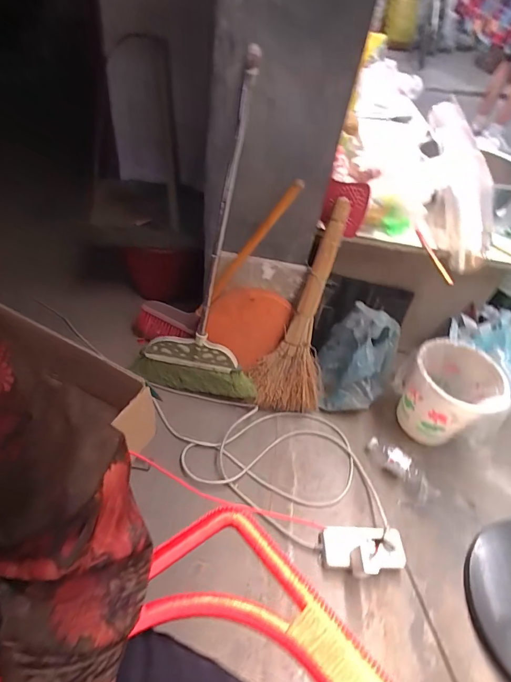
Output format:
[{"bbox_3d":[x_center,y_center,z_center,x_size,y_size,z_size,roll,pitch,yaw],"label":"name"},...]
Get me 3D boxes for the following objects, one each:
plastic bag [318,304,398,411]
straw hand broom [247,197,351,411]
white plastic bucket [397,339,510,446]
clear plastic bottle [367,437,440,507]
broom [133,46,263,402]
[{"bbox_3d":[0.280,0.057,1.090,0.204,0.237,0.224,27,48,15],"label":"plastic bag"},{"bbox_3d":[0.129,-0.080,1.014,0.190,0.558,0.082,15,12,8],"label":"straw hand broom"},{"bbox_3d":[0.529,0.159,1.078,0.226,0.233,0.219,5,46,-6],"label":"white plastic bucket"},{"bbox_3d":[0.371,0.333,1.009,0.060,0.076,0.189,-19,53,-26],"label":"clear plastic bottle"},{"bbox_3d":[-0.112,-0.199,0.906,0.344,0.774,0.081,15,25,8],"label":"broom"}]

